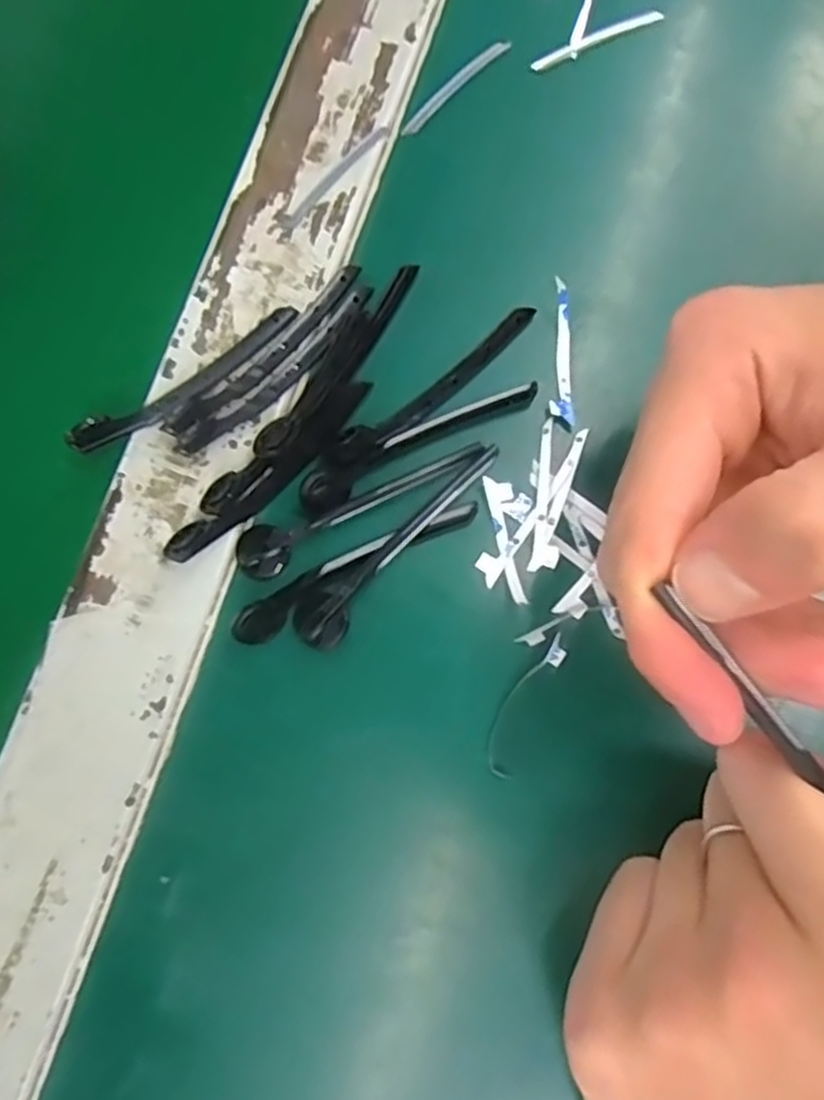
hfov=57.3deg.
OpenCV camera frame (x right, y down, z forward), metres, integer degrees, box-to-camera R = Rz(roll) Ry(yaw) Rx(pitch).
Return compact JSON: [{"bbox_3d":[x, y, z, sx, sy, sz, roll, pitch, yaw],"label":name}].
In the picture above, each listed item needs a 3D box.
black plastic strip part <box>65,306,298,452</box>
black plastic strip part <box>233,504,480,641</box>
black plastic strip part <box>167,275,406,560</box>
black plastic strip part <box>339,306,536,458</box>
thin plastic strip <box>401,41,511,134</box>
[{"bbox_3d":[-0.064,-0.047,0.216,0.072,0.006,0.012,-34,82,-6],"label":"black plastic strip part"},{"bbox_3d":[-0.015,0.004,0.204,0.072,0.008,0.009,-30,81,-5],"label":"black plastic strip part"},{"bbox_3d":[-0.039,-0.022,0.209,0.071,0.008,0.011,-43,83,-7],"label":"black plastic strip part"},{"bbox_3d":[0.009,-0.048,0.217,0.069,0.004,0.010,-37,82,-6],"label":"black plastic strip part"},{"bbox_3d":[0.014,-0.146,0.237,0.005,0.004,0.045,44,83,7],"label":"thin plastic strip"}]

